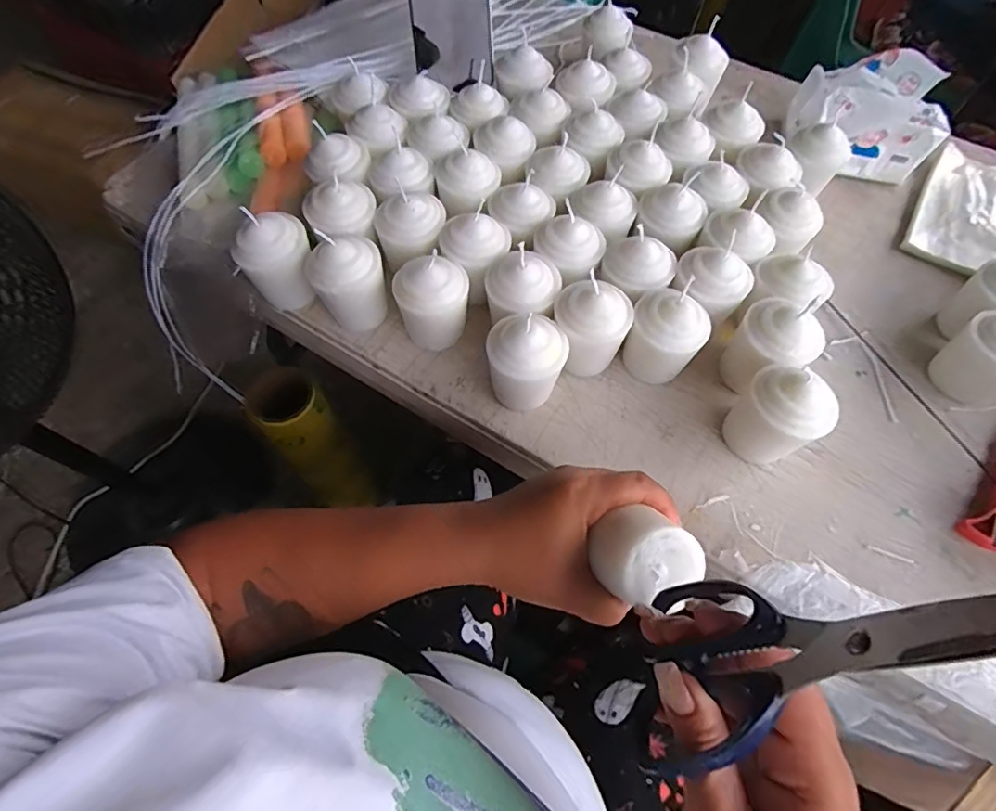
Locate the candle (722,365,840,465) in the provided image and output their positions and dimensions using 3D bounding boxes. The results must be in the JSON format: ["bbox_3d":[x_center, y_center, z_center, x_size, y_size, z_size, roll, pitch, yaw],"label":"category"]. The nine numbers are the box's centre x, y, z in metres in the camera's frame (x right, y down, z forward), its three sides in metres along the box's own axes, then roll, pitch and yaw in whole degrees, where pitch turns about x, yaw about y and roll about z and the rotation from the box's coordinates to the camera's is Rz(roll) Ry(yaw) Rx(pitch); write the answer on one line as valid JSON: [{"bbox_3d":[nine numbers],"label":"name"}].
[{"bbox_3d":[0.195,0.010,0.378,0.054,0.076,0.056,-37,69,-18],"label":"candle"}]

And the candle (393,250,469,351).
[{"bbox_3d":[-0.050,-0.080,0.420,0.054,0.077,0.045,-10,63,-5],"label":"candle"}]

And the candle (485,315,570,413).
[{"bbox_3d":[0.018,-0.025,0.394,0.054,0.077,0.049,12,63,6],"label":"candle"}]

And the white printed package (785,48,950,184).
[{"bbox_3d":[0.373,-0.296,0.543,0.129,0.076,0.085,14,63,7],"label":"white printed package"}]

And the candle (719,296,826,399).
[{"bbox_3d":[0.206,-0.045,0.404,0.051,0.075,0.050,0,62,0],"label":"candle"}]

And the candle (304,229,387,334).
[{"bbox_3d":[-0.123,-0.107,0.431,0.054,0.077,0.059,0,62,0],"label":"candle"}]

